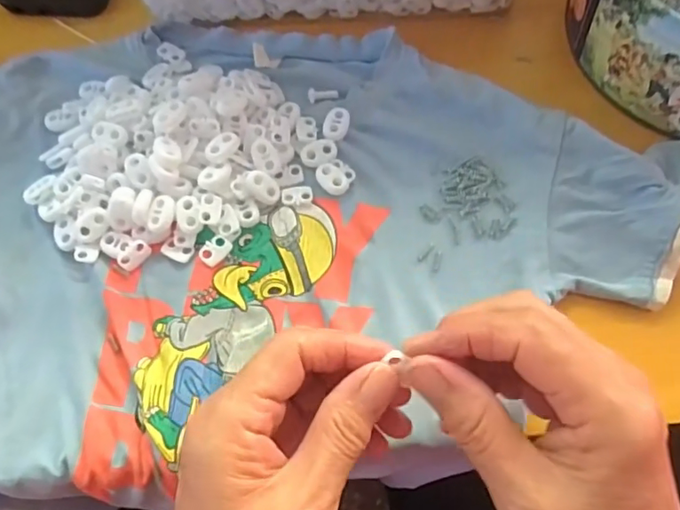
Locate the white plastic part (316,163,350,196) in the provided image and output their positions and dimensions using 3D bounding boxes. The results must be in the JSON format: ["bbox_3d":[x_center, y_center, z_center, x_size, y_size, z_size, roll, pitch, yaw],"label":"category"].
[{"bbox_3d":[-0.005,-0.046,0.325,0.015,0.004,0.023,-37,71,-12],"label":"white plastic part"}]

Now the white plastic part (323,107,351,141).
[{"bbox_3d":[-0.002,-0.081,0.337,0.015,0.004,0.023,11,69,7],"label":"white plastic part"}]

